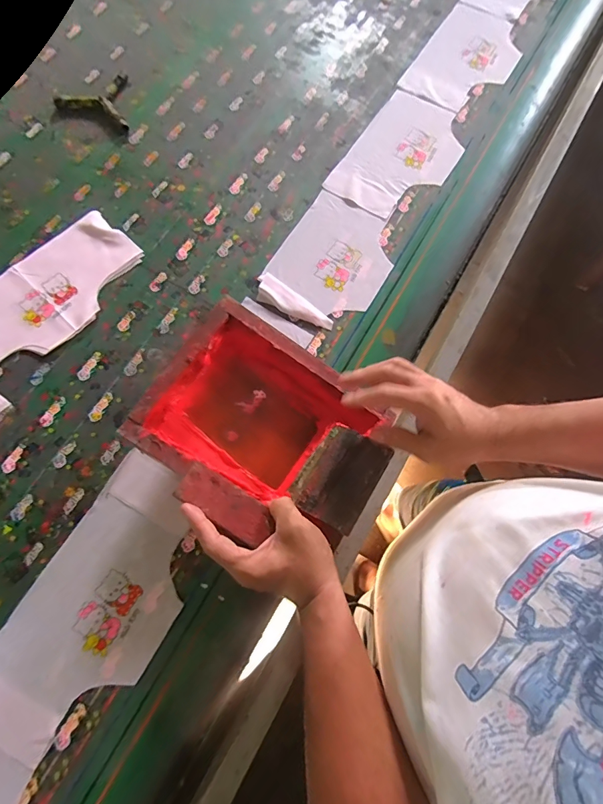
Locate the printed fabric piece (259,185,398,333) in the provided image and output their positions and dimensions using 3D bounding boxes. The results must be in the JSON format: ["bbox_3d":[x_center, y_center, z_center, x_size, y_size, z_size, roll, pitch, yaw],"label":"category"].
[{"bbox_3d":[0.047,-0.214,0.626,0.161,0.009,0.220,30,74,7],"label":"printed fabric piece"}]

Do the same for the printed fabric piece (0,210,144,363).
[{"bbox_3d":[-0.378,-0.148,0.594,0.305,0.009,0.152,-42,77,-13],"label":"printed fabric piece"}]

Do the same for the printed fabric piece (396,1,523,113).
[{"bbox_3d":[0.314,-0.649,0.770,0.166,0.008,0.270,29,74,8],"label":"printed fabric piece"}]

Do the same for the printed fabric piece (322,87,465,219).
[{"bbox_3d":[0.174,-0.420,0.694,0.161,0.004,0.267,31,74,9],"label":"printed fabric piece"}]

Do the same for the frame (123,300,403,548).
[{"bbox_3d":[-0.045,0.038,0.491,0.272,0.080,0.228,36,63,2],"label":"frame"}]

